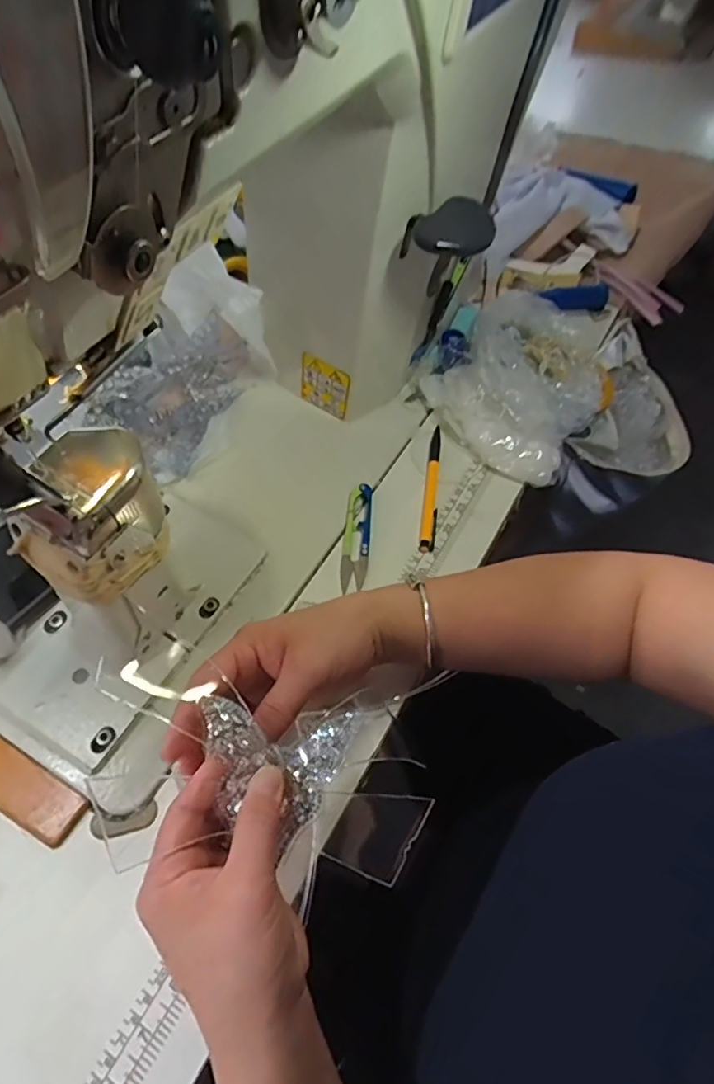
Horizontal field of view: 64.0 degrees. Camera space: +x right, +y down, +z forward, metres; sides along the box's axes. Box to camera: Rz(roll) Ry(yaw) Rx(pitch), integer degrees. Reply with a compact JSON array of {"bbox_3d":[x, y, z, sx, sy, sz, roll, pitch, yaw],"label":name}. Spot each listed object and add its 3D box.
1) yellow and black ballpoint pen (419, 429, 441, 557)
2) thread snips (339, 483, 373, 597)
[{"bbox_3d":[0.068,-0.052,0.517,0.014,0.006,0.140,7,58,4],"label":"yellow and black ballpoint pen"},{"bbox_3d":[0.000,-0.006,0.485,0.022,0.009,0.097,4,58,1],"label":"thread snips"}]

